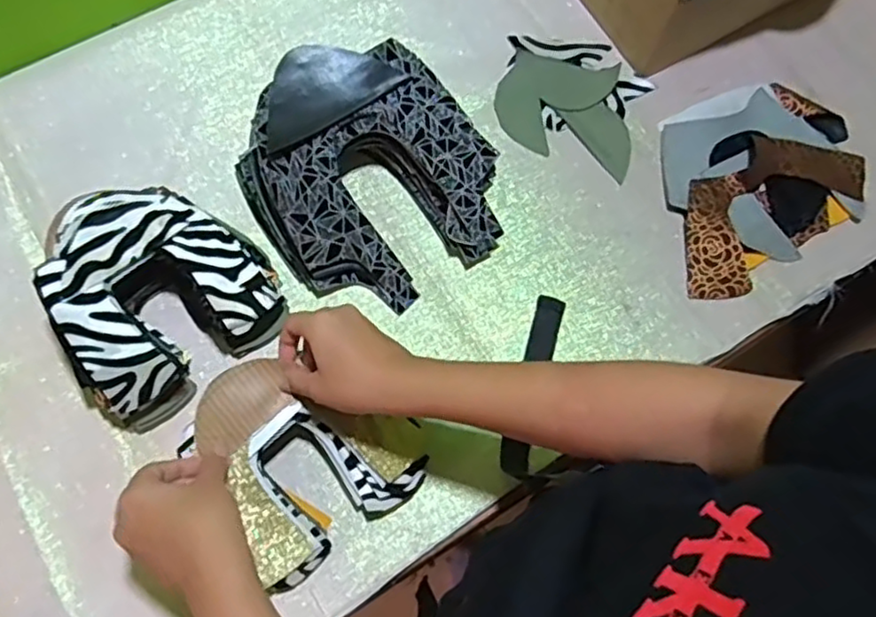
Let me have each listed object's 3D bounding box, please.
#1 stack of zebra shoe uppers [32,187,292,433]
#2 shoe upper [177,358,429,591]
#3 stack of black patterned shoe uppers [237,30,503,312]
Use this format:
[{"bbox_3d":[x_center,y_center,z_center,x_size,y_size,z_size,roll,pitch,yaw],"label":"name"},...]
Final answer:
[{"bbox_3d":[-0.232,-0.017,0.556,0.170,0.089,0.156,-36,76,-12],"label":"stack of zebra shoe uppers"},{"bbox_3d":[-0.106,0.113,0.527,0.141,0.069,0.150,-37,76,-12],"label":"shoe upper"},{"bbox_3d":[-0.056,-0.116,0.590,0.198,0.100,0.200,-35,76,-12],"label":"stack of black patterned shoe uppers"}]

